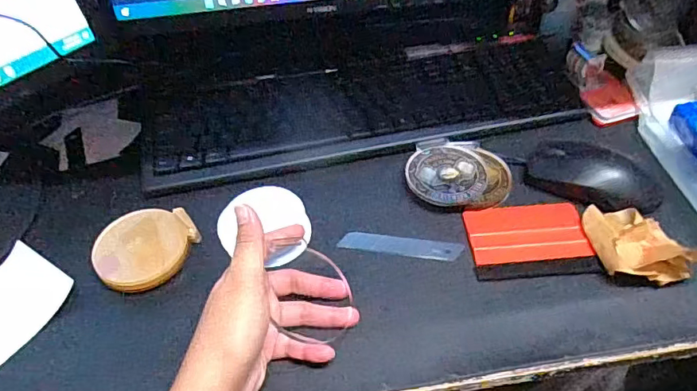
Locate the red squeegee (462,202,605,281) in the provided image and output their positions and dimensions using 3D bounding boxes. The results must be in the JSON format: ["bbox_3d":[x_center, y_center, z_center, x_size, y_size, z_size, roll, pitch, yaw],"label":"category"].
[{"bbox_3d":[0.151,0.035,0.411,0.096,0.009,0.069,-4,49,0],"label":"red squeegee"}]

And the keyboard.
[{"bbox_3d":[0.021,-0.092,0.511,0.451,0.019,0.118,-11,54,-7],"label":"keyboard"}]

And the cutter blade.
[{"bbox_3d":[0.044,0.043,0.416,0.101,0.004,0.018,6,49,8],"label":"cutter blade"}]

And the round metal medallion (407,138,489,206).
[{"bbox_3d":[0.092,-0.024,0.460,0.072,0.007,0.080,2,49,5],"label":"round metal medallion"}]

